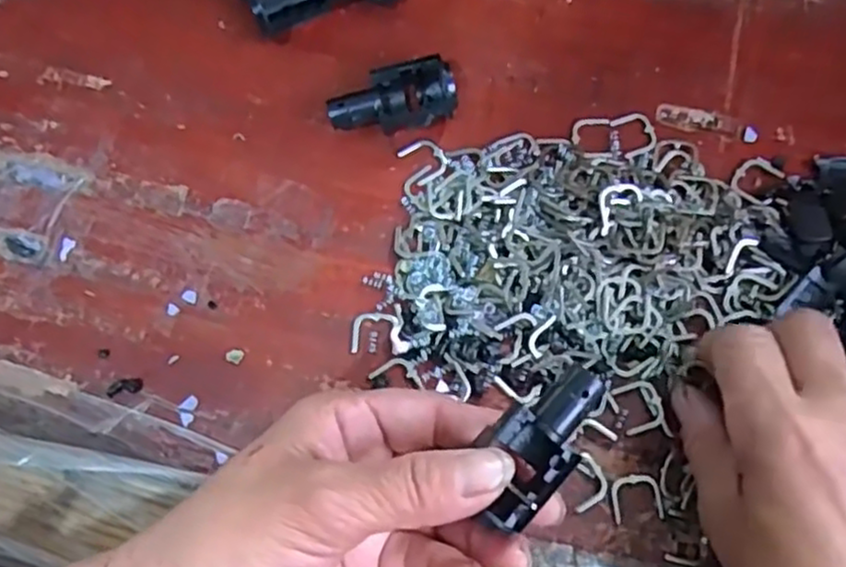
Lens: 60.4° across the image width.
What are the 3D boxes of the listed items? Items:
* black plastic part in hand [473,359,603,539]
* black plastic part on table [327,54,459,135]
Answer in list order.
[{"bbox_3d":[0.034,0.047,0.215,0.024,0.014,0.051,29,92,10],"label":"black plastic part in hand"},{"bbox_3d":[-0.011,-0.078,0.309,0.057,0.023,0.021,-24,73,-7],"label":"black plastic part on table"}]

